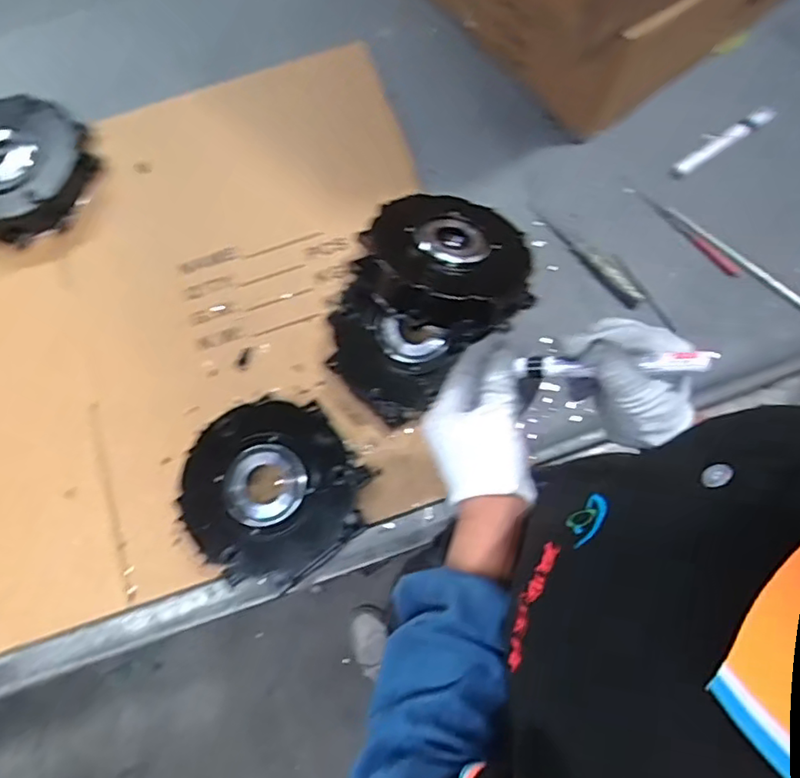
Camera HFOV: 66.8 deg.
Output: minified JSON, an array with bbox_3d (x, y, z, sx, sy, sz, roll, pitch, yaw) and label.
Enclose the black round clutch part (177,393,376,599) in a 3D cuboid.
[{"bbox_3d":[-0.124,0.099,0.603,0.166,0.063,0.165,-1,73,2],"label":"black round clutch part"}]

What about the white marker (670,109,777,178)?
[{"bbox_3d":[0.392,-0.299,0.737,0.145,0.021,0.023,-31,74,-7],"label":"white marker"}]

